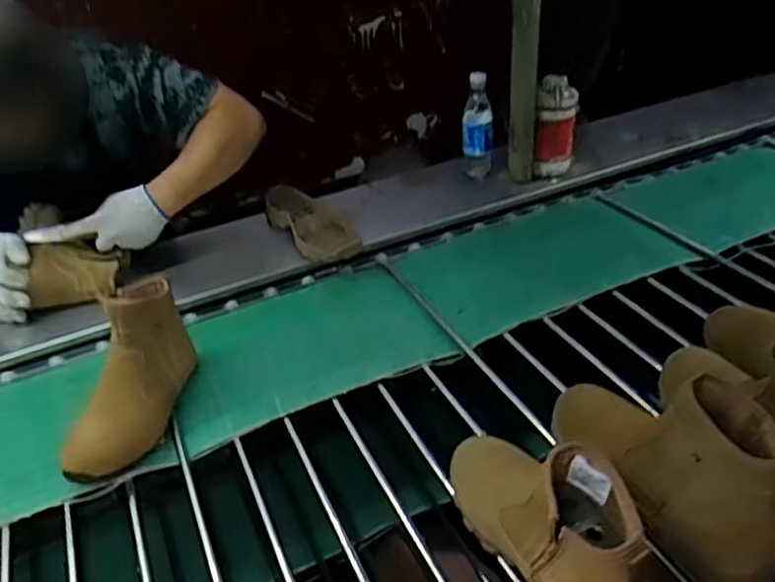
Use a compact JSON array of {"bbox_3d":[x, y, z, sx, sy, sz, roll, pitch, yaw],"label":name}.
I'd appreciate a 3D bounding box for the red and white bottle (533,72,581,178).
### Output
[{"bbox_3d":[0.343,-0.325,1.365,0.081,0.195,0.085,4,36,12],"label":"red and white bottle"}]

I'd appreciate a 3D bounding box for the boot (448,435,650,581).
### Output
[{"bbox_3d":[0.145,0.206,0.641,0.088,0.148,0.273,-16,36,-15],"label":"boot"}]

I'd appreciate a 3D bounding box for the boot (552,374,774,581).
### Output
[{"bbox_3d":[0.278,0.158,0.697,0.089,0.169,0.279,-26,40,-27],"label":"boot"}]

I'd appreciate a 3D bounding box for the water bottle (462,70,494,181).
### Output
[{"bbox_3d":[0.187,-0.328,1.381,0.066,0.210,0.065,-1,35,6],"label":"water bottle"}]

